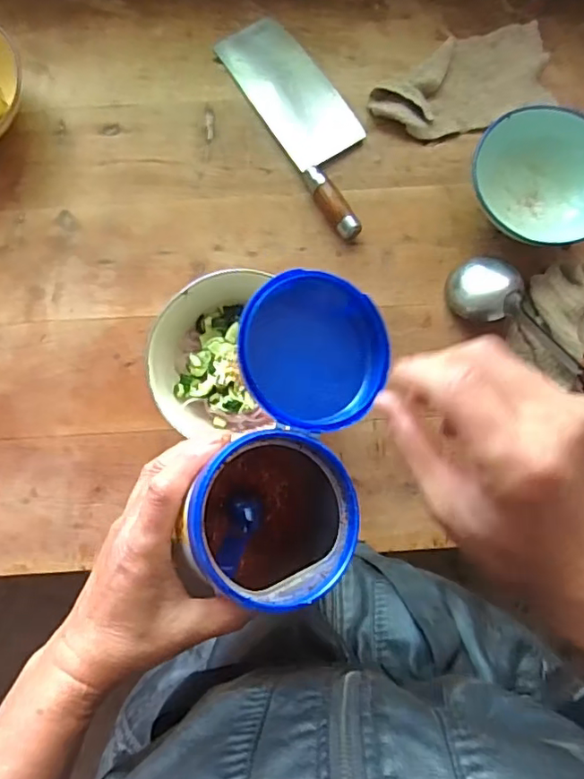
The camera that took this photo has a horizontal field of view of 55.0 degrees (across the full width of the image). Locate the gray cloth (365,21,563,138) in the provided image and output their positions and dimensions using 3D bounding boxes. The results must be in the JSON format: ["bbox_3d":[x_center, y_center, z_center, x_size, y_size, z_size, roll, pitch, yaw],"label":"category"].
[{"bbox_3d":[0.242,-0.416,0.776,0.276,0.038,0.152,-20,82,-5],"label":"gray cloth"}]

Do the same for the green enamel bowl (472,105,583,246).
[{"bbox_3d":[0.313,-0.257,0.711,0.170,0.088,0.170,0,81,-2],"label":"green enamel bowl"}]

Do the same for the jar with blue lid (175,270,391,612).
[{"bbox_3d":[0.002,0.035,0.378,0.094,0.131,0.203,15,84,0],"label":"jar with blue lid"}]

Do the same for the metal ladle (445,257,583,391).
[{"bbox_3d":[0.329,-0.051,0.707,0.313,0.039,0.085,44,84,4],"label":"metal ladle"}]

